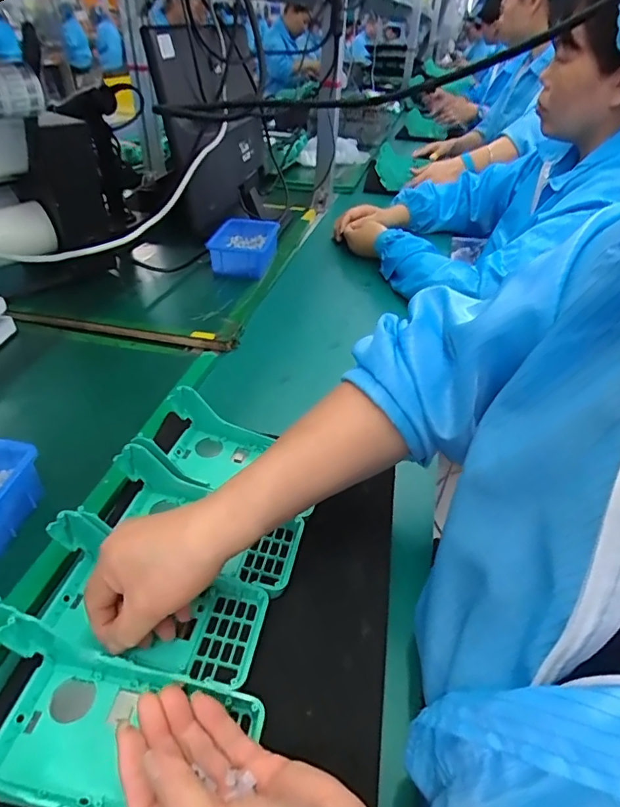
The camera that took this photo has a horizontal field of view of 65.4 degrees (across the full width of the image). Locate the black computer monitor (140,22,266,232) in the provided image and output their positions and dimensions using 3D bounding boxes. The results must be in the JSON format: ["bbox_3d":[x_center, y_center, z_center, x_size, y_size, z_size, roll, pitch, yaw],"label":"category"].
[{"bbox_3d":[-0.161,-0.491,0.837,0.051,0.277,0.389,-3,39,18],"label":"black computer monitor"}]

